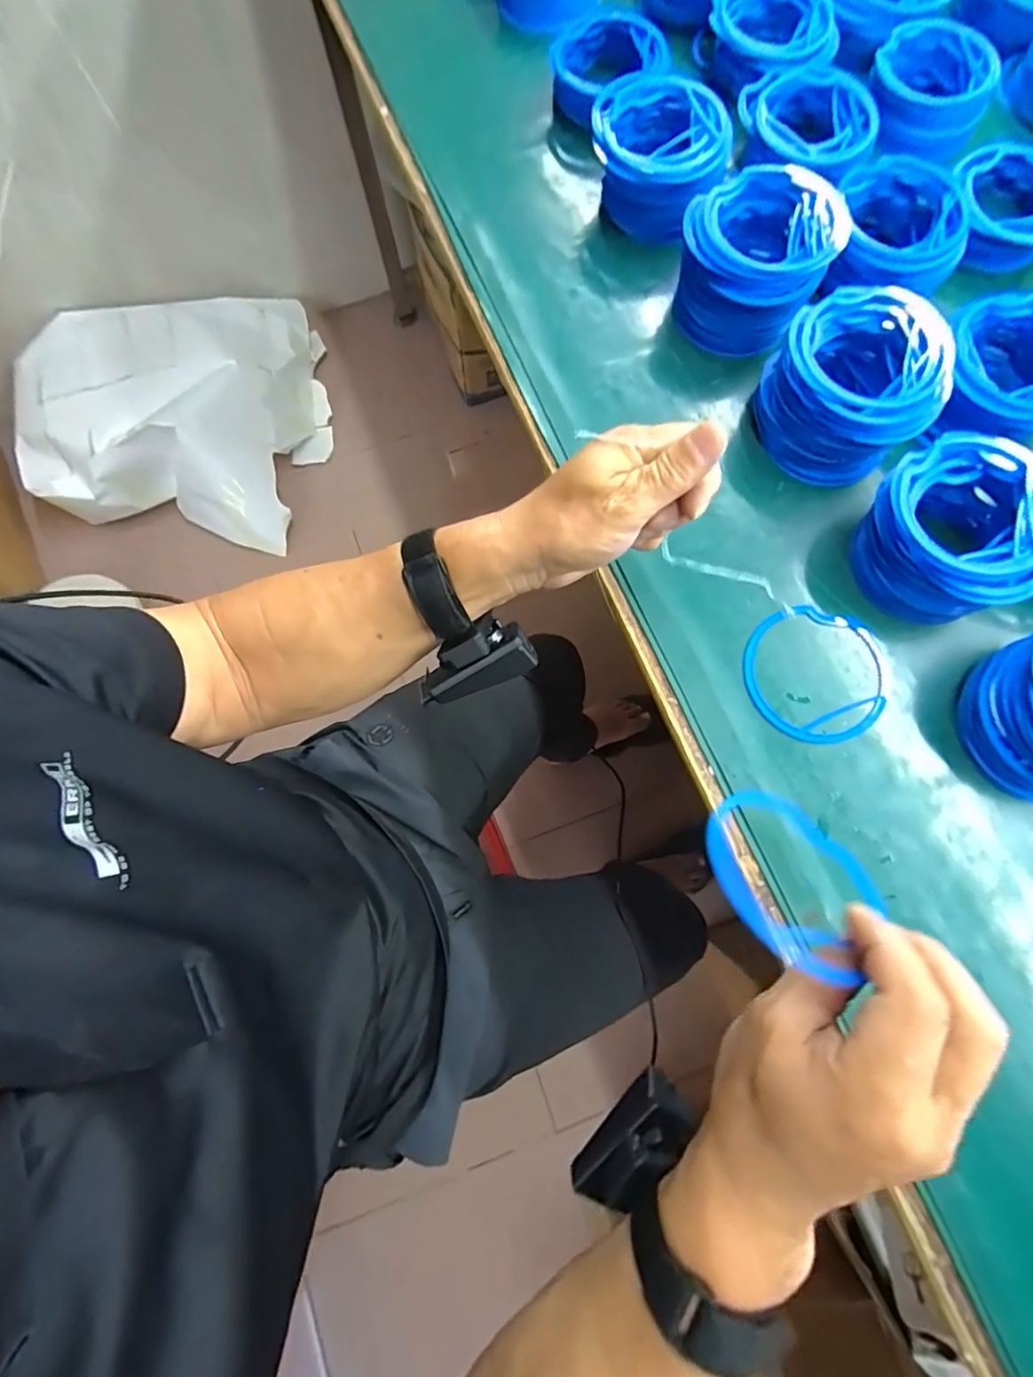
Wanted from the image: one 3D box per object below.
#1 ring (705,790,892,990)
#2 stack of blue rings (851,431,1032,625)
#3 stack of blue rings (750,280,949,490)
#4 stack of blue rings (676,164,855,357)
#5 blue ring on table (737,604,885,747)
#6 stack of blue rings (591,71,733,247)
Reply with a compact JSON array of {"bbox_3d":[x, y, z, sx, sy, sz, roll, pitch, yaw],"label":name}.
[{"bbox_3d":[0.137,0.089,0.261,0.092,0.013,0.086,12,46,-12],"label":"ring"},{"bbox_3d":[0.283,-0.101,0.349,0.103,0.059,0.104,7,77,4],"label":"stack of blue rings"},{"bbox_3d":[0.235,-0.212,0.373,0.112,0.062,0.116,40,81,11],"label":"stack of blue rings"},{"bbox_3d":[0.177,-0.319,0.396,0.106,0.056,0.112,33,80,9],"label":"stack of blue rings"},{"bbox_3d":[0.201,-0.011,0.358,0.095,0.007,0.093,0,77,2],"label":"blue ring on table"},{"bbox_3d":[0.113,-0.424,0.431,0.103,0.061,0.098,0,77,3],"label":"stack of blue rings"}]

